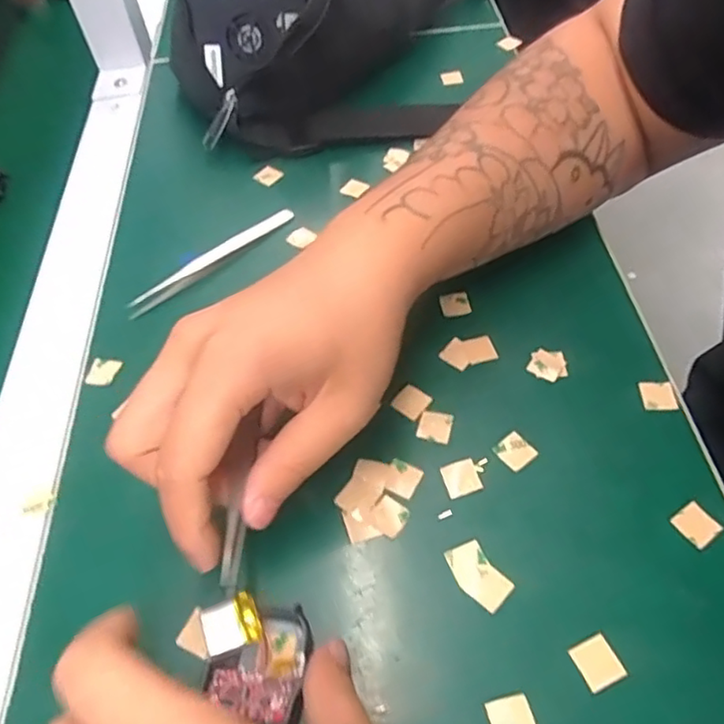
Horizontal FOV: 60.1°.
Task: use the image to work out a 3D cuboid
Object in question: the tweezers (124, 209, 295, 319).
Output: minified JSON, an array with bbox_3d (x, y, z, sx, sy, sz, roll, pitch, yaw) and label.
[{"bbox_3d":[-0.086,-0.061,0.370,0.012,0.011,0.115,36,64,27],"label":"tweezers"}]

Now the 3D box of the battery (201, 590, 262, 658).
[{"bbox_3d":[-0.049,0.098,0.235,0.020,0.004,0.019,-24,49,-3],"label":"battery"}]

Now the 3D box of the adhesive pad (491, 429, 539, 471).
[{"bbox_3d":[0.071,0.040,0.288,0.015,0.004,0.016,-35,58,-19],"label":"adhesive pad"}]

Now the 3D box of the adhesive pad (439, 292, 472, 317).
[{"bbox_3d":[0.051,-0.033,0.344,0.016,0.004,0.015,-9,54,-1],"label":"adhesive pad"}]

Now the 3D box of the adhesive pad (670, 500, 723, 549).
[{"bbox_3d":[0.141,0.068,0.263,0.015,0.004,0.016,-32,57,-17],"label":"adhesive pad"}]

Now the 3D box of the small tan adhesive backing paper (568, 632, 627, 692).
[{"bbox_3d":[0.088,0.111,0.233,0.015,0.004,0.016,-22,55,-10],"label":"small tan adhesive backing paper"}]

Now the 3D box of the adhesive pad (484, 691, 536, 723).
[{"bbox_3d":[0.054,0.128,0.223,0.015,0.004,0.017,-13,54,-4],"label":"adhesive pad"}]

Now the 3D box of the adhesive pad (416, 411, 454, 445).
[{"bbox_3d":[0.035,0.031,0.299,0.015,0.004,0.015,10,58,12],"label":"adhesive pad"}]

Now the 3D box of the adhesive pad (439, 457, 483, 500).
[{"bbox_3d":[0.044,0.051,0.280,0.015,0.004,0.017,-15,54,-6],"label":"adhesive pad"}]

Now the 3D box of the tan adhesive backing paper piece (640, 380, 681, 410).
[{"bbox_3d":[0.143,0.015,0.303,0.016,0.004,0.015,-3,54,3],"label":"tan adhesive backing paper piece"}]

